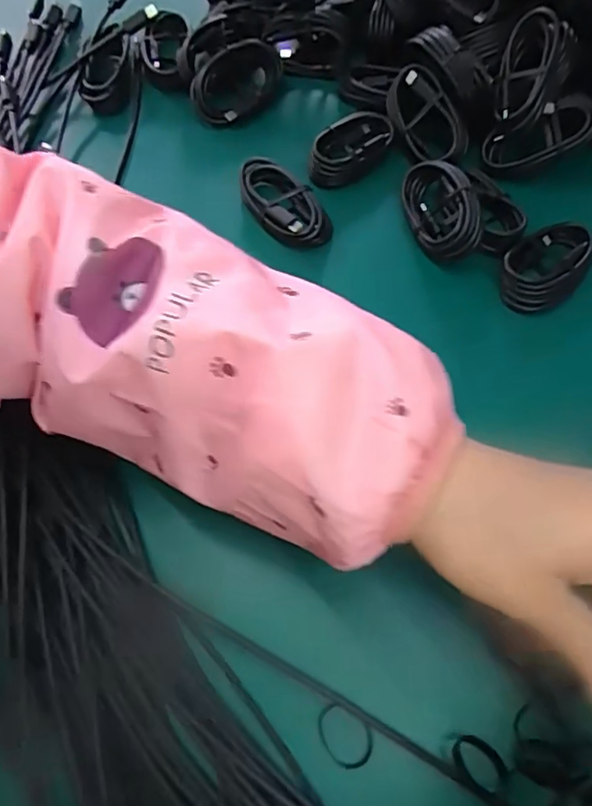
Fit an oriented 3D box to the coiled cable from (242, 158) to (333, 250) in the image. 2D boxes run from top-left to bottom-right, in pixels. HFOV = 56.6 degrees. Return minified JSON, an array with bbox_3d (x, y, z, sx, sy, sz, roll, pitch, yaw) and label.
[{"bbox_3d":[-0.008,-0.138,0.379,0.040,0.021,0.074,-37,70,-15],"label":"coiled cable"}]

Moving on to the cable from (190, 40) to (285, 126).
[{"bbox_3d":[-0.043,-0.245,0.418,0.073,0.027,0.046,-19,67,-8],"label":"cable"}]

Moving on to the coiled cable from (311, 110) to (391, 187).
[{"bbox_3d":[0.039,-0.188,0.401,0.073,0.016,0.037,-41,71,-16],"label":"coiled cable"}]

